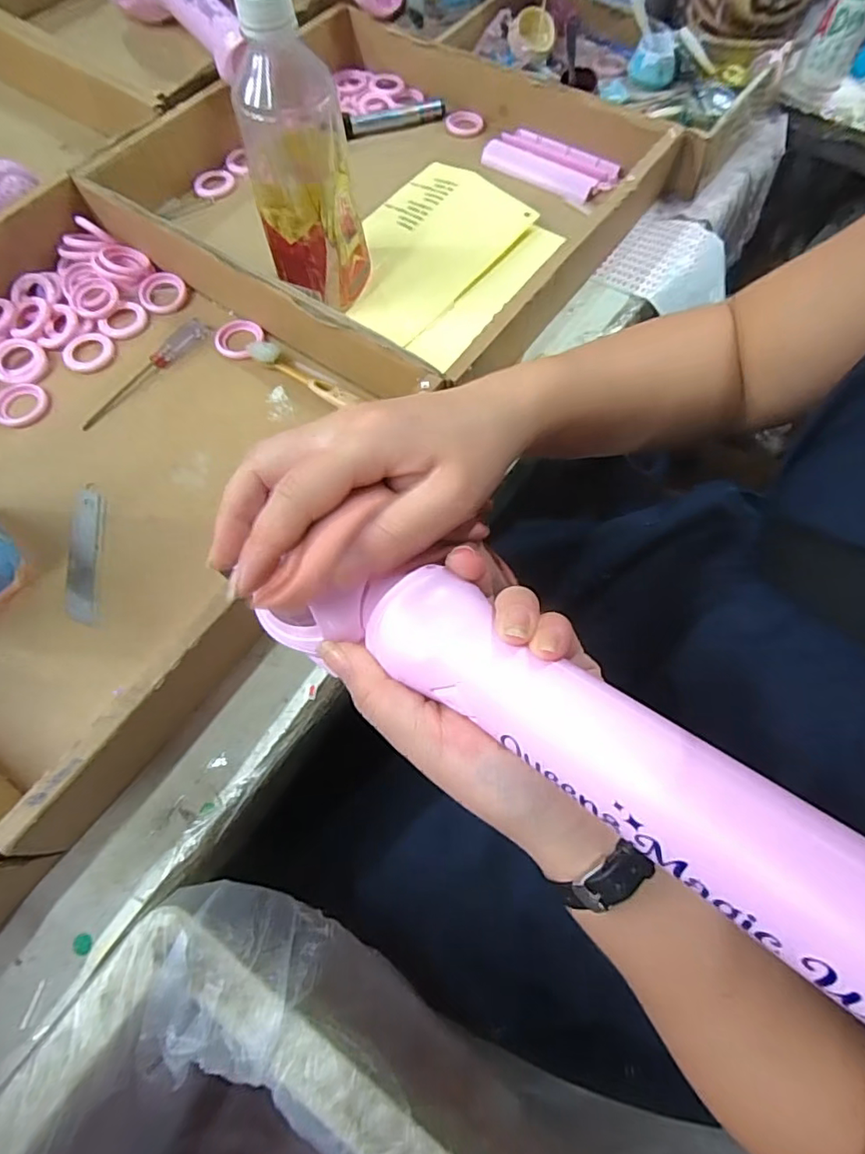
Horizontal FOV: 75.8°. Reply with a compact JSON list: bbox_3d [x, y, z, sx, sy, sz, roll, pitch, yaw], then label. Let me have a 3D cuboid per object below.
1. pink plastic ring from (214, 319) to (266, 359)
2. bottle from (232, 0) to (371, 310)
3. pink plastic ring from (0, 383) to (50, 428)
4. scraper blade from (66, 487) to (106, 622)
[{"bbox_3d":[-0.155,-0.190,0.439,0.036,0.004,0.038,0,68,1],"label":"pink plastic ring"},{"bbox_3d":[-0.090,-0.283,0.383,0.071,0.182,0.079,-13,69,-4],"label":"bottle"},{"bbox_3d":[-0.303,-0.128,0.409,0.038,0.004,0.038,-11,69,-3],"label":"pink plastic ring"},{"bbox_3d":[-0.228,-0.017,0.365,0.020,0.004,0.097,-9,68,-3],"label":"scraper blade"}]

